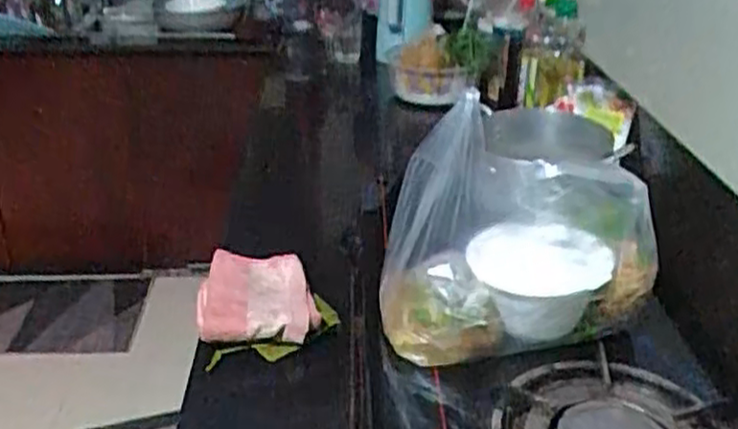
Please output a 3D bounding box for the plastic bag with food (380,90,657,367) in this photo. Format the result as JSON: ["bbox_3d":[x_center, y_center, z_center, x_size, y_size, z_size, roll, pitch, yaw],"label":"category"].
[{"bbox_3d":[0.141,0.020,0.716,0.240,0.217,0.114,0,28,-2],"label":"plastic bag with food"}]

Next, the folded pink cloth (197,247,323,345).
[{"bbox_3d":[-0.136,0.101,0.939,0.144,0.045,0.155,-1,28,-3],"label":"folded pink cloth"}]

